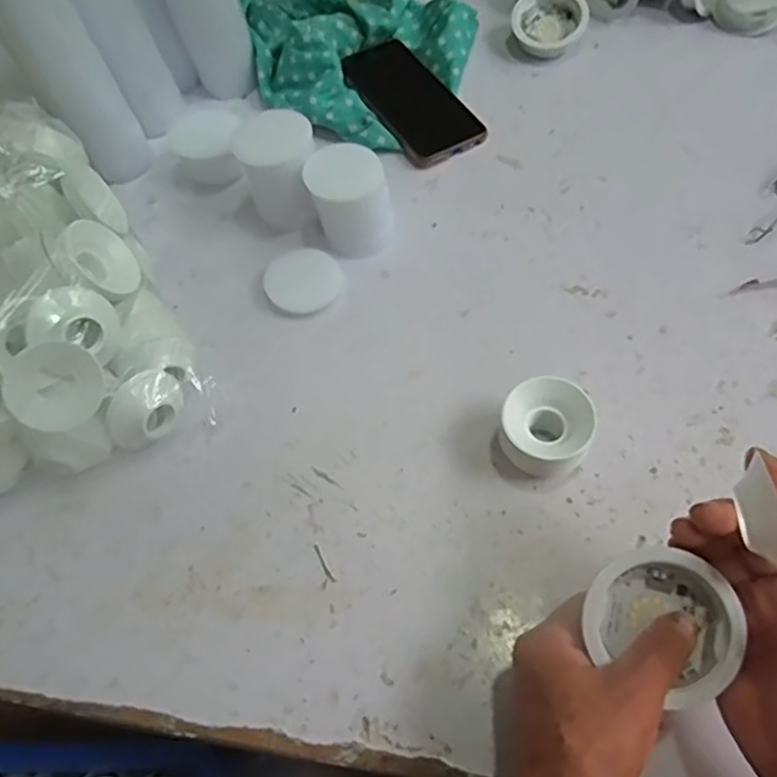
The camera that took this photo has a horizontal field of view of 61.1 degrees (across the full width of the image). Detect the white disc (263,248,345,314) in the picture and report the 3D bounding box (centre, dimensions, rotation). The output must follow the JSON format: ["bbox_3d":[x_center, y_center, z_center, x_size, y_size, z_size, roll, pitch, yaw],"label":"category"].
[{"bbox_3d":[-0.067,-0.086,0.521,0.058,0.009,0.055,-2,60,3],"label":"white disc"}]

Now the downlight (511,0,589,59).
[{"bbox_3d":[0.157,-0.364,0.652,0.069,0.019,0.070,44,87,7],"label":"downlight"}]

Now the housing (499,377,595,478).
[{"bbox_3d":[0.100,0.030,0.427,0.056,0.044,0.059,-2,60,3],"label":"housing"}]

